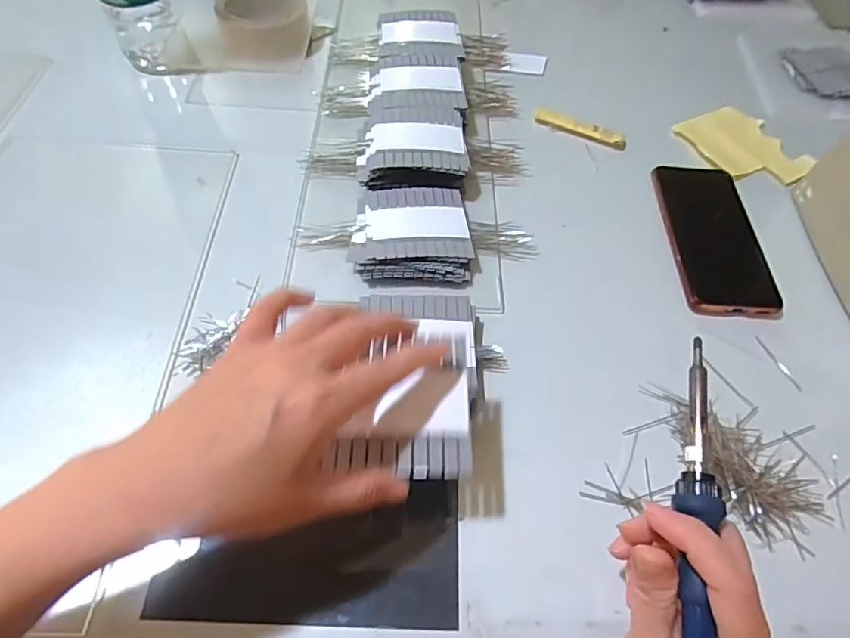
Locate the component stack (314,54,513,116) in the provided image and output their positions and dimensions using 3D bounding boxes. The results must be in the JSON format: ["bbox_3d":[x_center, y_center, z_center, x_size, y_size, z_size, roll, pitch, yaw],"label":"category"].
[{"bbox_3d":[-0.005,-0.225,0.519,0.195,0.036,0.089,0,58,-4],"label":"component stack"}]

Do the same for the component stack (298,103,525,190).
[{"bbox_3d":[-0.007,-0.153,0.475,0.202,0.034,0.087,-3,59,-6],"label":"component stack"}]

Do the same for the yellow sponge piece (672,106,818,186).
[{"bbox_3d":[0.323,-0.176,0.534,0.098,0.010,0.117,-19,61,-15],"label":"yellow sponge piece"}]

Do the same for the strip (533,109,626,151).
[{"bbox_3d":[0.157,-0.193,0.529,0.095,0.011,0.014,21,59,9],"label":"strip"}]

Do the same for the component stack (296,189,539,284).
[{"bbox_3d":[-0.005,-0.070,0.431,0.188,0.024,0.091,1,58,-3],"label":"component stack"}]

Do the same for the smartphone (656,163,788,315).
[{"bbox_3d":[0.250,-0.073,0.457,0.077,0.009,0.161,3,58,-2],"label":"smartphone"}]

